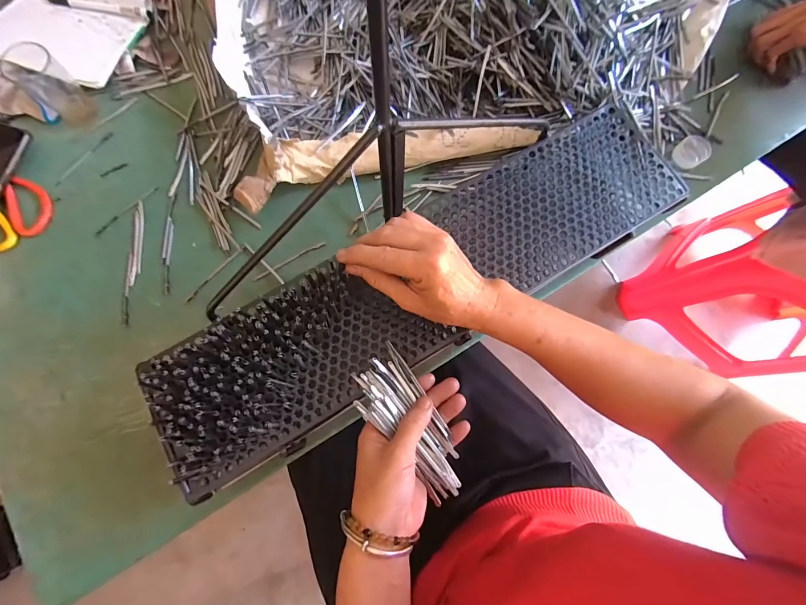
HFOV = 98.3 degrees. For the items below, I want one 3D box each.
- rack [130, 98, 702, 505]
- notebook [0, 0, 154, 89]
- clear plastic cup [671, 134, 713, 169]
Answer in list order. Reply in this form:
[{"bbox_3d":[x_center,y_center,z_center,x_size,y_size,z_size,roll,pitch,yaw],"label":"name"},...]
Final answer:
[{"bbox_3d":[0.035,-0.031,0.356,0.576,0.038,0.140,-30,80,-9],"label":"rack"},{"bbox_3d":[-0.495,-0.399,0.503,0.204,0.041,0.181,17,78,2],"label":"notebook"},{"bbox_3d":[0.408,-0.213,0.493,0.046,0.023,0.041,-35,81,-8],"label":"clear plastic cup"}]

